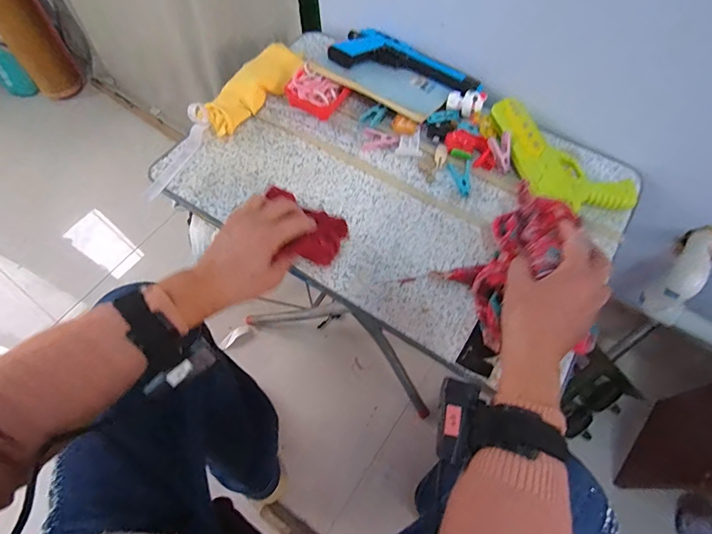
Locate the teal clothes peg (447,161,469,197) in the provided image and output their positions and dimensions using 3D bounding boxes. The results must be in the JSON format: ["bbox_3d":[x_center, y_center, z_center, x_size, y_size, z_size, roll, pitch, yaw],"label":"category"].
[{"bbox_3d":[0.145,-0.122,0.549,0.030,0.011,0.054,-3,62,2],"label":"teal clothes peg"}]

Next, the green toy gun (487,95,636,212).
[{"bbox_3d":[0.256,-0.136,0.534,0.112,0.033,0.215,-42,68,-17],"label":"green toy gun"}]

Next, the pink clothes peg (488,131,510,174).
[{"bbox_3d":[0.196,-0.157,0.549,0.030,0.011,0.054,-7,99,-16],"label":"pink clothes peg"}]

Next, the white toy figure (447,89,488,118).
[{"bbox_3d":[0.162,-0.244,0.587,0.052,0.026,0.035,21,66,14],"label":"white toy figure"}]

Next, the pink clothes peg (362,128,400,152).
[{"bbox_3d":[0.037,-0.185,0.580,0.051,0.012,0.031,5,63,6],"label":"pink clothes peg"}]

